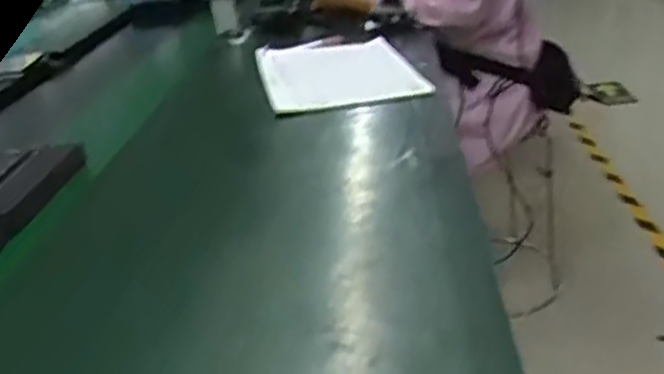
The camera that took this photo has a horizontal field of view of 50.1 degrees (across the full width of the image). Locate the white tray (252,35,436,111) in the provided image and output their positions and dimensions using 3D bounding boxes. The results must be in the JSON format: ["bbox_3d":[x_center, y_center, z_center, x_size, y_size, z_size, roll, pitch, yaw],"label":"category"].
[{"bbox_3d":[0.004,-0.163,0.997,0.196,0.023,0.284,-13,26,-10],"label":"white tray"}]

